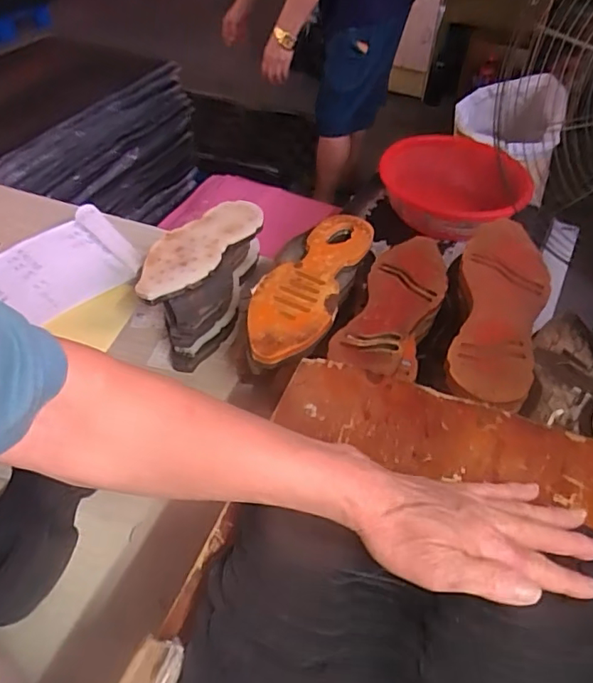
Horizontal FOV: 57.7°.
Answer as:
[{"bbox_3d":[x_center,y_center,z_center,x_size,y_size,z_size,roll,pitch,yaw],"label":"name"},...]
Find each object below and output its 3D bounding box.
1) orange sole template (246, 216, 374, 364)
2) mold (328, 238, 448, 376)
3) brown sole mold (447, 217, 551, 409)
[{"bbox_3d":[0.017,-0.080,0.689,0.096,0.014,0.291,18,48,14],"label":"orange sole template"},{"bbox_3d":[0.127,-0.054,0.674,0.093,0.029,0.261,19,49,15],"label":"mold"},{"bbox_3d":[0.251,-0.048,0.663,0.110,0.030,0.336,14,48,10],"label":"brown sole mold"}]

